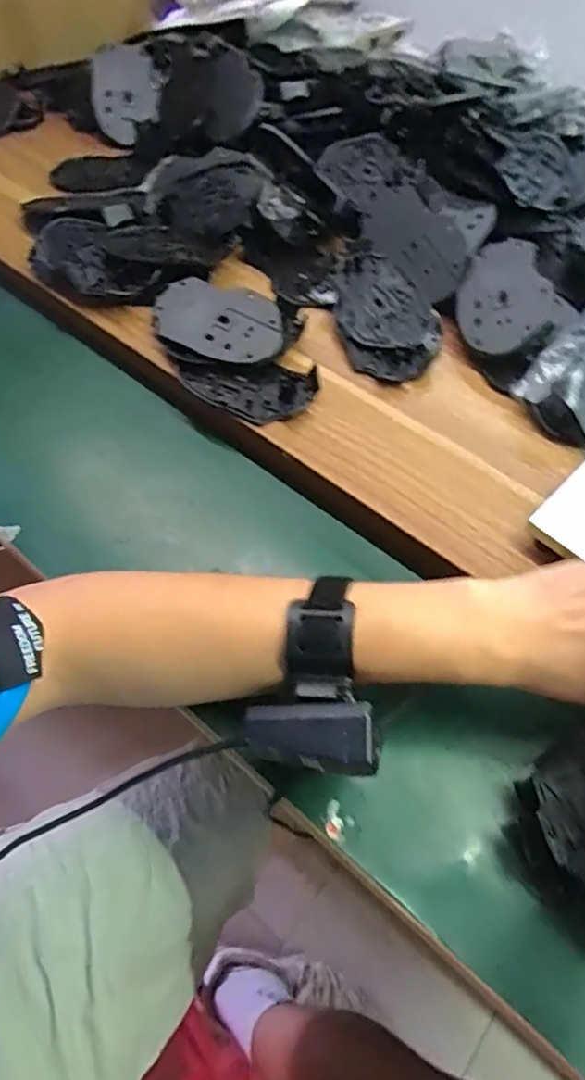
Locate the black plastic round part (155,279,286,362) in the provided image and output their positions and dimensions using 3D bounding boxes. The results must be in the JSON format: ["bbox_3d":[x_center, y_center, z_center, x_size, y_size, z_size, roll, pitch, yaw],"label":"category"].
[{"bbox_3d":[-0.061,-0.179,0.489,0.106,0.008,0.064,20,74,7],"label":"black plastic round part"}]

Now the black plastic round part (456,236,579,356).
[{"bbox_3d":[0.176,-0.203,0.505,0.074,0.015,0.106,-24,61,20],"label":"black plastic round part"}]

